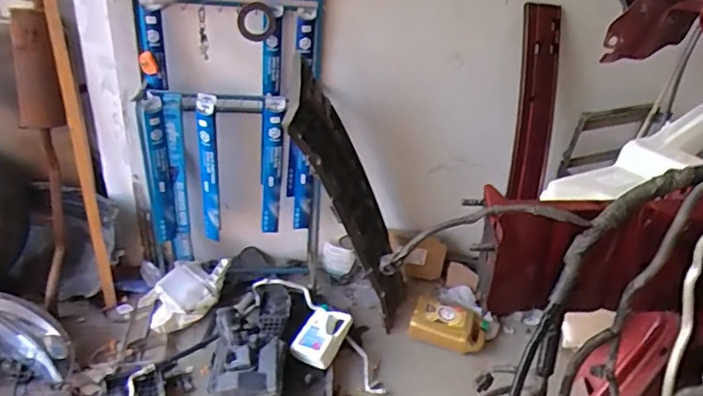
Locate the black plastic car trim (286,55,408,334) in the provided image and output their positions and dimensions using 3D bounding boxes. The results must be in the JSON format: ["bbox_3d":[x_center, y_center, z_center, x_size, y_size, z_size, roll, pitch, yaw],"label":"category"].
[{"bbox_3d":[0.027,0.069,1.808,0.111,1.050,0.264,-14,31,16],"label":"black plastic car trim"}]

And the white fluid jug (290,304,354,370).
[{"bbox_3d":[-0.104,0.493,1.895,0.150,0.070,0.229,19,35,18],"label":"white fluid jug"}]

